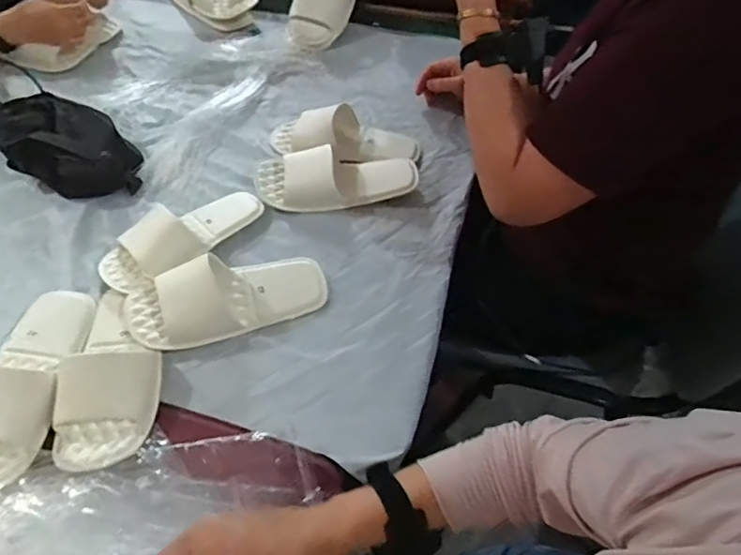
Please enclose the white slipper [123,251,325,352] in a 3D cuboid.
[{"bbox_3d":[-0.170,0.020,0.641,0.234,0.059,0.099,-14,54,-12],"label":"white slipper"}]

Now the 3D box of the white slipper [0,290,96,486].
[{"bbox_3d":[-0.373,0.096,0.563,0.094,0.042,0.234,4,52,1],"label":"white slipper"}]

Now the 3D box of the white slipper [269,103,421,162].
[{"bbox_3d":[-0.041,-0.228,0.836,0.234,0.052,0.091,3,52,1],"label":"white slipper"}]

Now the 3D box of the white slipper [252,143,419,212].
[{"bbox_3d":[-0.050,-0.146,0.772,0.231,0.050,0.085,-2,52,-3],"label":"white slipper"}]

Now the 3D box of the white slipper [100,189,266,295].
[{"bbox_3d":[-0.246,-0.063,0.699,0.221,0.052,0.086,-29,58,-22],"label":"white slipper"}]

